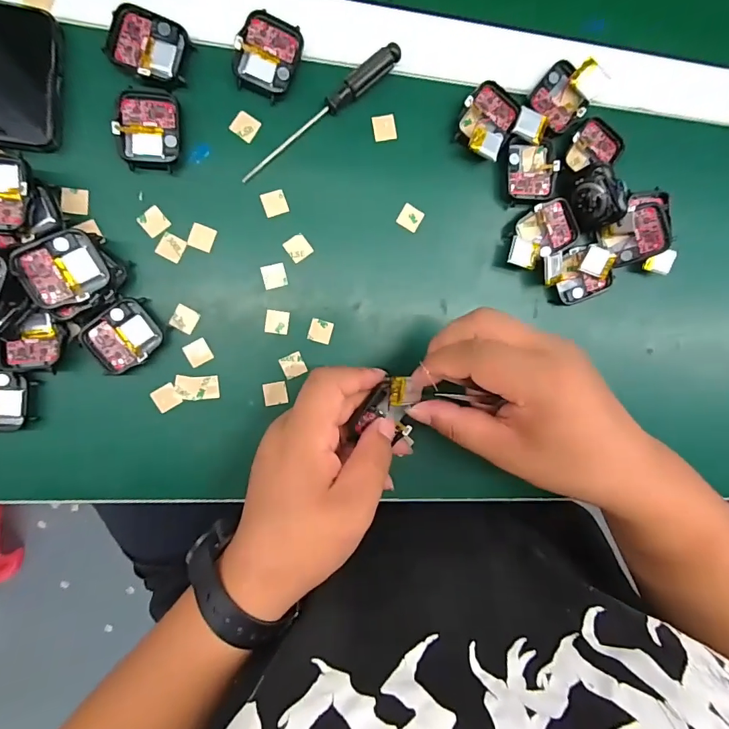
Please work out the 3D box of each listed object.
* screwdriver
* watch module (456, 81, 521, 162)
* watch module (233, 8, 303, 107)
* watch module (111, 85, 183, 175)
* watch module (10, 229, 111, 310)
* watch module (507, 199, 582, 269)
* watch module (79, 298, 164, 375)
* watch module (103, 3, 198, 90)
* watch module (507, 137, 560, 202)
[{"bbox_3d":[-0.028,-0.164,0.284,0.129,0.016,0.013,-42,98,-5],"label":"screwdriver"},{"bbox_3d":[0.083,-0.167,0.300,0.036,0.015,0.048,32,88,-9],"label":"watch module"},{"bbox_3d":[-0.061,-0.197,0.278,0.037,0.011,0.045,24,89,-10],"label":"watch module"},{"bbox_3d":[-0.133,-0.146,0.270,0.036,0.010,0.047,0,93,-9],"label":"watch module"},{"bbox_3d":[-0.174,-0.055,0.250,0.041,0.007,0.038,-30,107,-21],"label":"watch module"},{"bbox_3d":[0.125,-0.092,0.311,0.057,0.012,0.035,-31,97,-6],"label":"watch module"},{"bbox_3d":[-0.153,-0.018,0.277,0.043,0.010,0.039,-29,97,-7],"label":"watch module"},{"bbox_3d":[-0.131,-0.193,0.266,0.045,0.008,0.039,16,91,-10],"label":"watch module"},{"bbox_3d":[0.118,-0.137,0.308,0.037,0.010,0.040,-1,93,-9],"label":"watch module"}]

